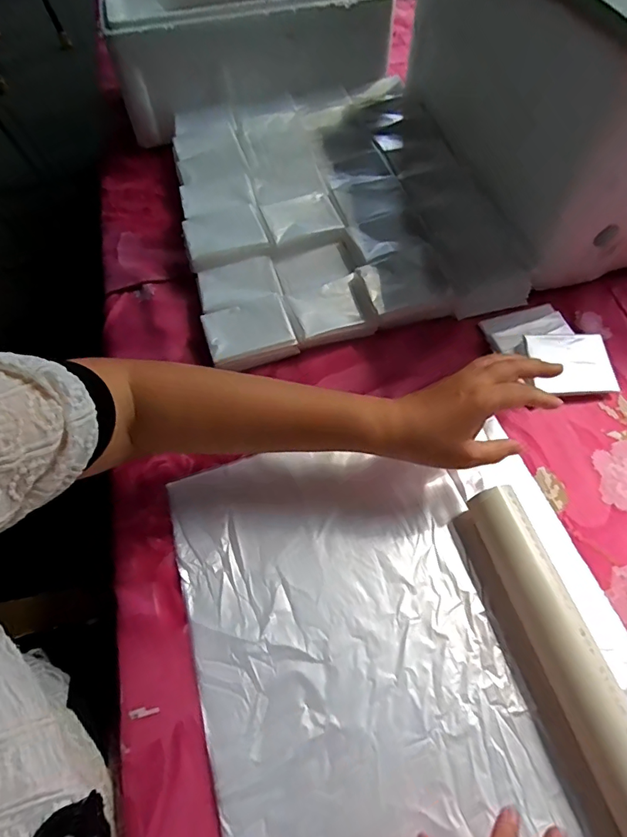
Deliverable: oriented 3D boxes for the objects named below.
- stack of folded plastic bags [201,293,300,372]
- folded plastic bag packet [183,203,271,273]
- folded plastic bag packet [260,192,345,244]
[{"bbox_3d":[-0.067,-0.089,0.495,0.087,0.023,0.077,-22,59,-10],"label":"stack of folded plastic bags"},{"bbox_3d":[-0.101,-0.209,0.544,0.087,0.031,0.072,-14,58,-5],"label":"folded plastic bag packet"},{"bbox_3d":[-0.015,-0.241,0.562,0.085,0.016,0.063,-19,60,-11],"label":"folded plastic bag packet"}]

